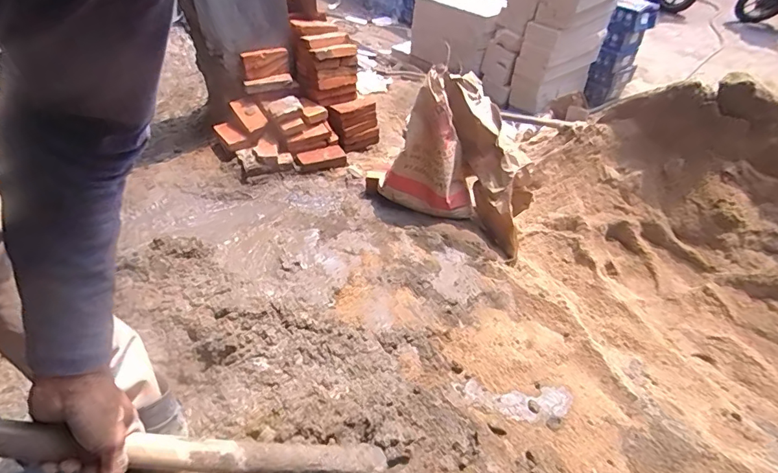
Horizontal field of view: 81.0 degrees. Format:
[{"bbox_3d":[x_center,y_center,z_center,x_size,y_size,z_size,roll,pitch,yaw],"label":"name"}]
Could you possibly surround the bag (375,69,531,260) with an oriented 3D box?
[{"bbox_3d":[0.245,-0.271,1.566,0.499,0.451,0.268,15,42,16],"label":"bag"}]

